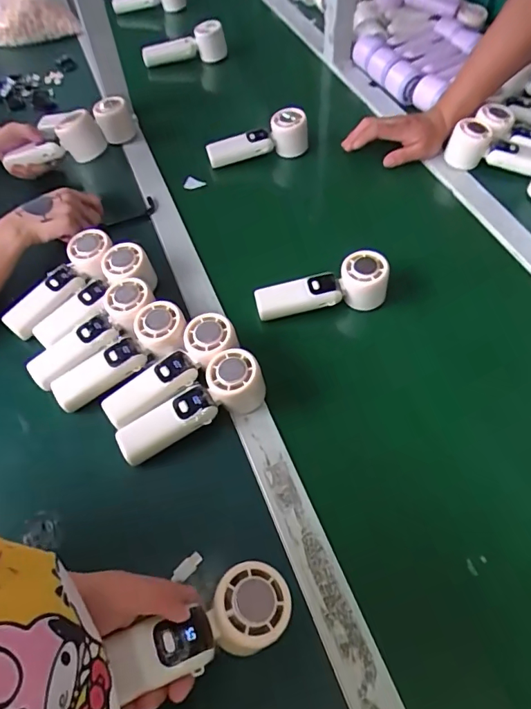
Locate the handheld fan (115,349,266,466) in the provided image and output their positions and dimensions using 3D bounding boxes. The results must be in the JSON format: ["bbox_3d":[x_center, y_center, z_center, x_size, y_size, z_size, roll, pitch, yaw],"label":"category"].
[{"bbox_3d":[-0.079,0.058,0.514,0.168,0.046,0.054,-31,59,-1],"label":"handheld fan"}]

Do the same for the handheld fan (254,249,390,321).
[{"bbox_3d":[0.070,-0.083,0.590,0.162,0.053,0.043,-10,56,-4],"label":"handheld fan"}]

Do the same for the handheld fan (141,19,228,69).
[{"bbox_3d":[-0.179,-0.645,1.015,0.200,0.081,0.067,-1,55,20],"label":"handheld fan"}]

